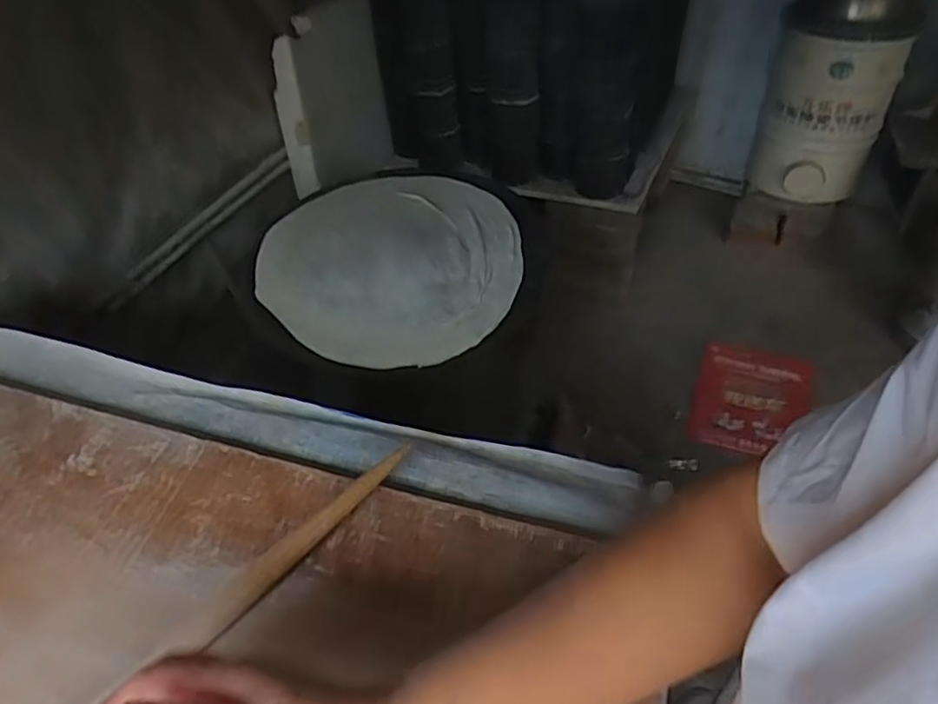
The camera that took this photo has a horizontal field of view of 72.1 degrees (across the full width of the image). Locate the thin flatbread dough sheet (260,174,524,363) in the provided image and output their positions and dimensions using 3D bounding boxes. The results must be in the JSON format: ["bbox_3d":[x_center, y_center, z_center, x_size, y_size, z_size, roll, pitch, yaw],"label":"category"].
[{"bbox_3d":[-0.104,-0.125,0.830,0.336,0.040,0.347,-2,46,3],"label":"thin flatbread dough sheet"}]

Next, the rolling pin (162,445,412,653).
[{"bbox_3d":[-0.207,0.205,0.345,0.022,0.021,0.472,32,56,30],"label":"rolling pin"}]

